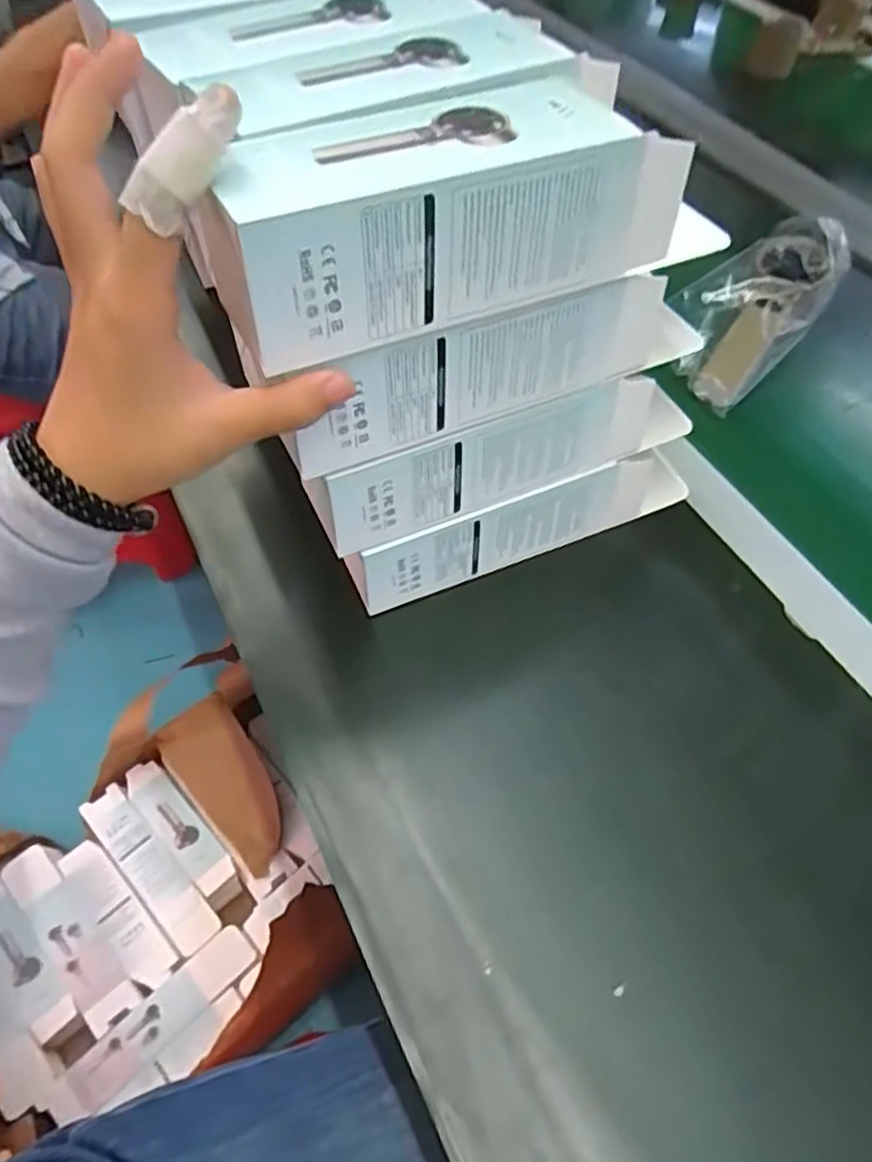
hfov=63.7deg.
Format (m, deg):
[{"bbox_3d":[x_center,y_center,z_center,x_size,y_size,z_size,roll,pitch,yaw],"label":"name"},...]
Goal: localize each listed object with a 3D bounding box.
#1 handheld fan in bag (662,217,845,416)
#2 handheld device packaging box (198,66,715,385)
[{"bbox_3d":[0.246,-0.214,0.555,0.090,0.034,0.179,35,81,20],"label":"handheld fan in bag"},{"bbox_3d":[0.015,-0.152,0.283,0.218,0.061,0.065,-20,59,-19],"label":"handheld device packaging box"}]

